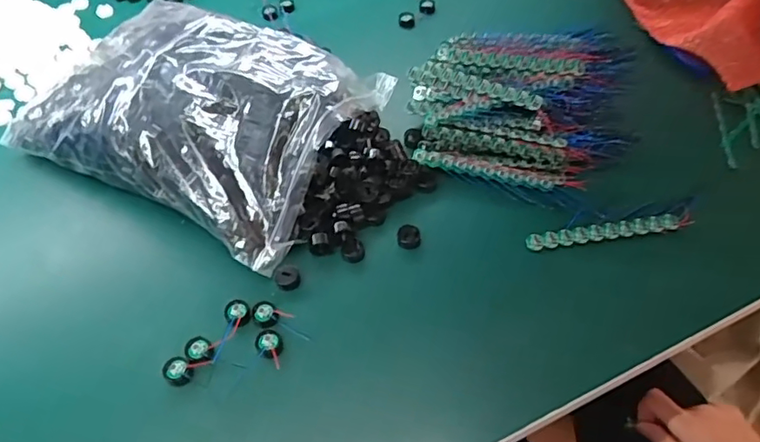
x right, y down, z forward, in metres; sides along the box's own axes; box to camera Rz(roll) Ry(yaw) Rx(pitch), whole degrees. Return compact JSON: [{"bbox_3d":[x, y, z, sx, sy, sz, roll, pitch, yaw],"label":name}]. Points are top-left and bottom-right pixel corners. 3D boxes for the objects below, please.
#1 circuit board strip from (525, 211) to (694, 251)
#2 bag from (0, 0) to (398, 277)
[{"bbox_3d":[0.211,0.009,0.512,0.152,0.009,0.015,-8,51,-3],"label":"circuit board strip"},{"bbox_3d":[-0.183,-0.122,0.576,0.334,0.091,0.237,24,56,20],"label":"bag"}]

